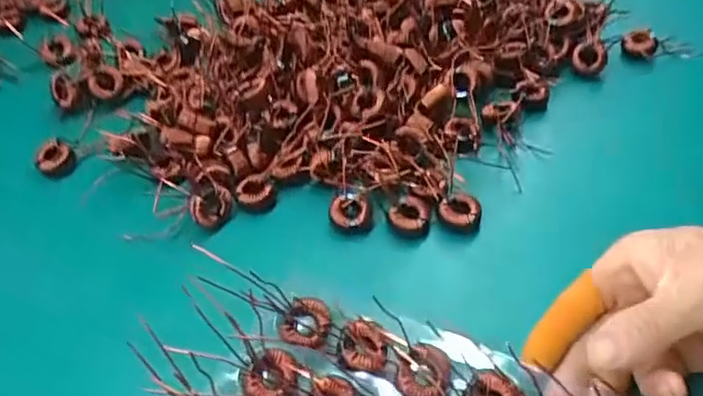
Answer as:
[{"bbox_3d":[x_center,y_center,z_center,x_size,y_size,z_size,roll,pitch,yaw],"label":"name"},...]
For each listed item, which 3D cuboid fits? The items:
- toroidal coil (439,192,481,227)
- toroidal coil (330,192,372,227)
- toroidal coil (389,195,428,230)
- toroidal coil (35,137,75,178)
[{"bbox_3d":[0.068,0.008,0.391,0.025,0.012,0.019,10,48,12],"label":"toroidal coil"},{"bbox_3d":[-0.001,0.006,0.390,0.024,0.008,0.021,12,47,14],"label":"toroidal coil"},{"bbox_3d":[0.037,0.008,0.389,0.022,0.006,0.022,-1,45,1],"label":"toroidal coil"},{"bbox_3d":[-0.207,-0.029,0.435,0.028,0.010,0.026,-1,45,1],"label":"toroidal coil"}]

